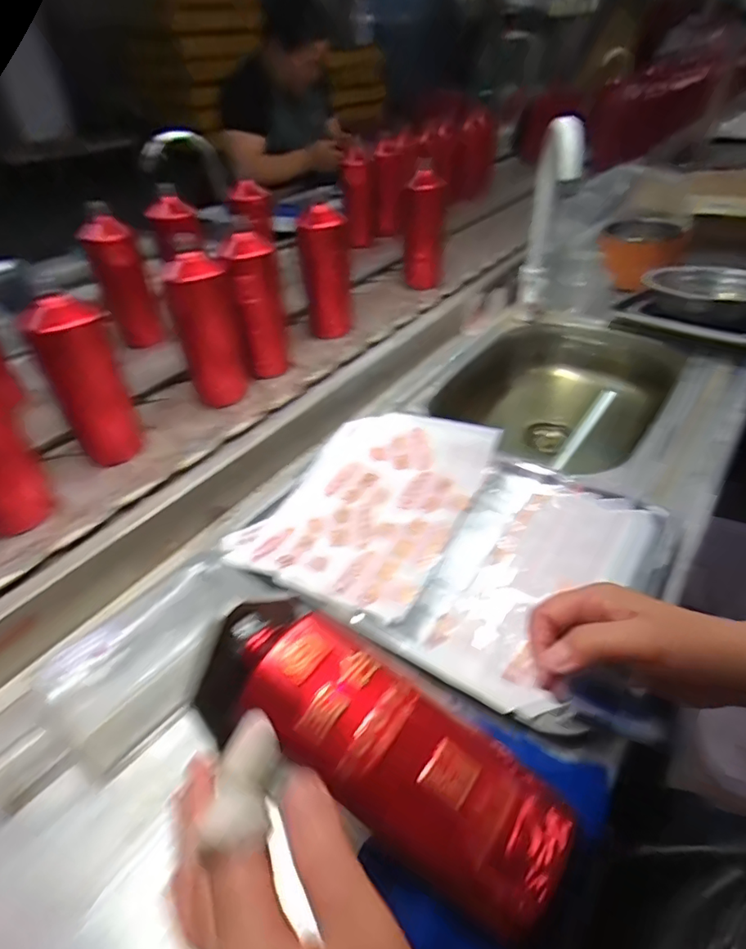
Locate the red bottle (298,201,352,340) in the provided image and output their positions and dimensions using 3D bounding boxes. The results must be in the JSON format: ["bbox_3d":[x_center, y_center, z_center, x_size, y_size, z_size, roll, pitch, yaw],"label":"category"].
[{"bbox_3d":[-0.073,-0.319,0.833,0.066,0.192,0.060,-3,42,-5],"label":"red bottle"}]

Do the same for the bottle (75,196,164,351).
[{"bbox_3d":[-0.389,-0.296,0.823,0.076,0.190,0.071,-18,44,-19],"label":"bottle"}]

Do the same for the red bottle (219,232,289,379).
[{"bbox_3d":[-0.158,-0.234,0.743,0.064,0.188,0.068,-8,41,-8],"label":"red bottle"}]

